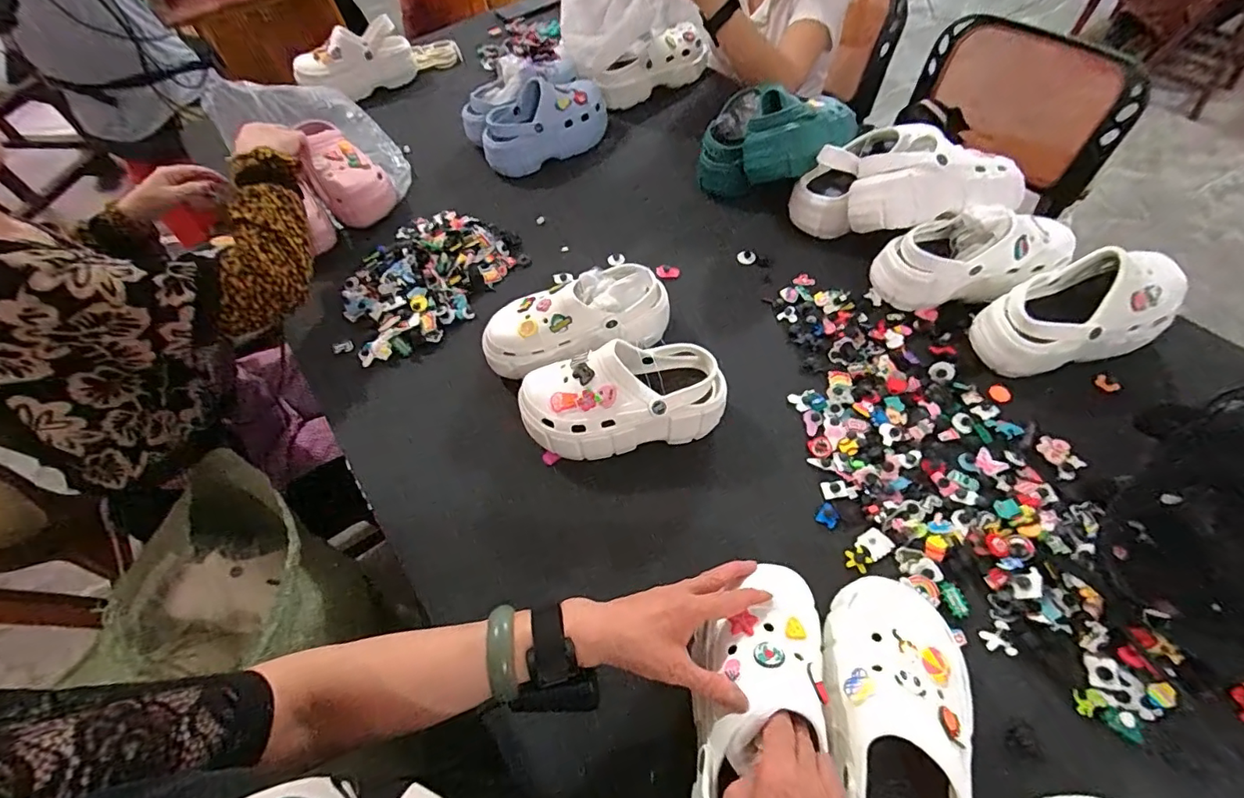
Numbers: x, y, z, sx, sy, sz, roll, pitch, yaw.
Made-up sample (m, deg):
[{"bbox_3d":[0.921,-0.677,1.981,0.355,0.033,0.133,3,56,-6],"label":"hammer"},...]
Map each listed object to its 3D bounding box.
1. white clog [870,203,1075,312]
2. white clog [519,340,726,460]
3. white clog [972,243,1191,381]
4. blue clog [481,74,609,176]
[{"bbox_3d":[0.461,-0.187,0.689,0.235,0.114,0.080,-4,57,3],"label":"white clog"},{"bbox_3d":[0.001,0.005,0.618,0.235,0.110,0.097,-8,56,0],"label":"white clog"},{"bbox_3d":[0.561,-0.105,0.631,0.237,0.096,0.096,-15,57,-5],"label":"white clog"},{"bbox_3d":[-0.145,-0.511,0.979,0.243,0.113,0.088,-27,58,-12],"label":"blue clog"}]

